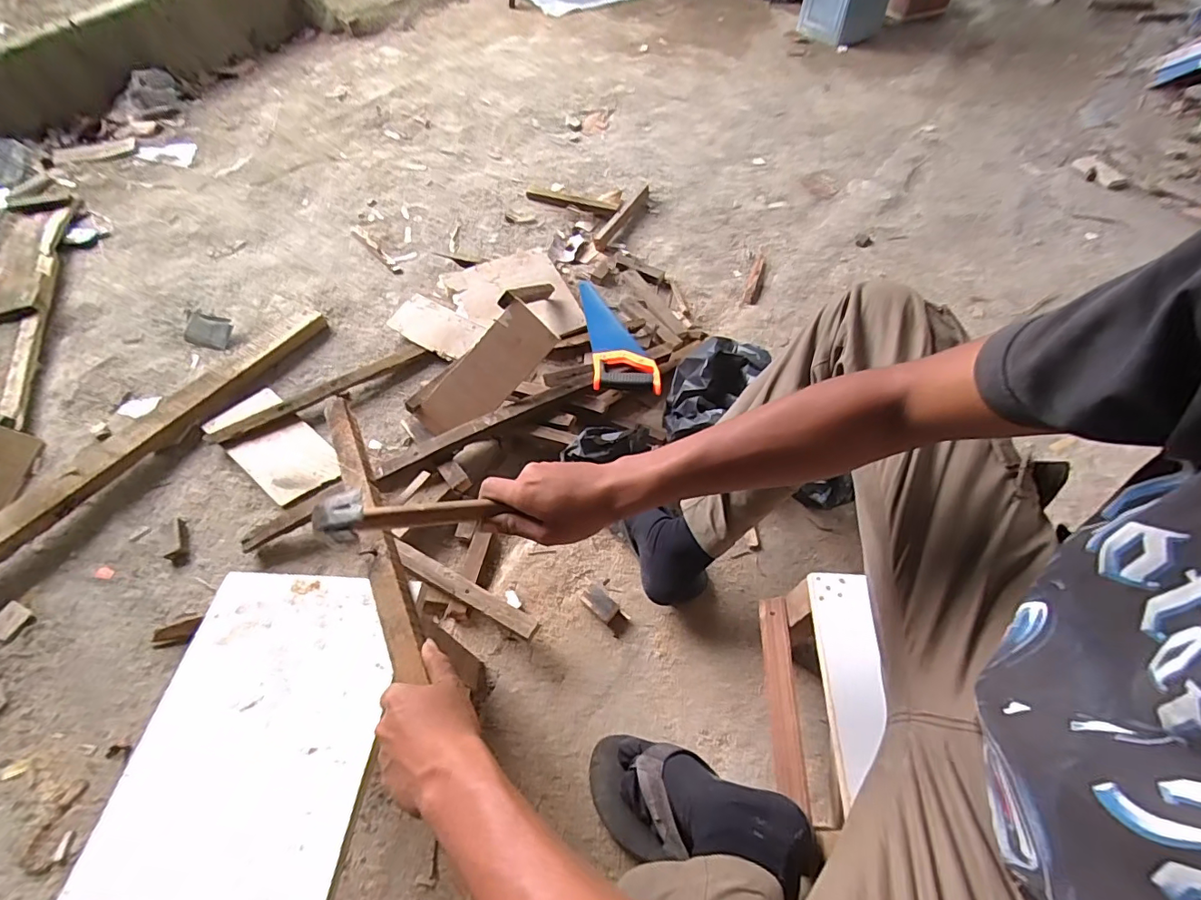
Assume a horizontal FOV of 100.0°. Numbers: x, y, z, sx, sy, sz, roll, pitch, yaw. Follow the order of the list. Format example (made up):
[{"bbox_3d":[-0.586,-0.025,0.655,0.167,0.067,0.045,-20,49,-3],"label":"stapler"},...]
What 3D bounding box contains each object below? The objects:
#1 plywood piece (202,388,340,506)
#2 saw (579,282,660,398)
[{"bbox_3d":[-0.612,-0.011,0.949,0.284,0.017,0.129,34,63,20],"label":"plywood piece"},{"bbox_3d":[0.011,-0.239,1.044,0.122,0.035,0.421,-12,44,-8],"label":"saw"}]

